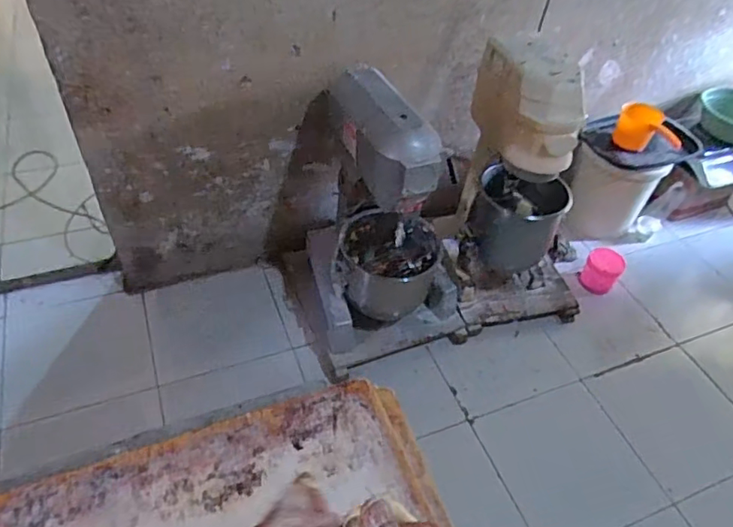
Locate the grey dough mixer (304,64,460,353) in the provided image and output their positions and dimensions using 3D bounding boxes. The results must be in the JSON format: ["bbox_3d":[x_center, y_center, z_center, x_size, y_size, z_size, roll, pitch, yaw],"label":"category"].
[{"bbox_3d":[0.013,-0.206,1.555,0.377,0.605,0.542,-11,48,-16],"label":"grey dough mixer"}]

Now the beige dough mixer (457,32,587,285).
[{"bbox_3d":[0.450,-0.325,1.688,0.335,0.670,0.500,0,51,-4],"label":"beige dough mixer"}]

